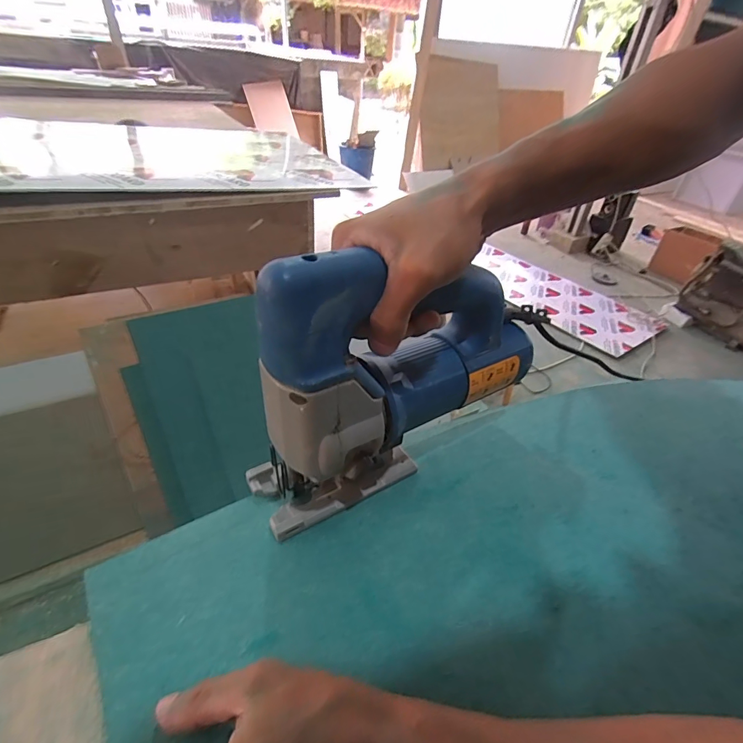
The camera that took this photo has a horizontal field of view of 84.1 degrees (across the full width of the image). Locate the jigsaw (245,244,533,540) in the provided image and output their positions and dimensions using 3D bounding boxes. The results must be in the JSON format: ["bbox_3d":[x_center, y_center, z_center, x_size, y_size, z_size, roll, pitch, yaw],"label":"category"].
[{"bbox_3d":[0.028,-0.003,0.326,0.240,0.196,0.067,-21,46,-31],"label":"jigsaw"}]

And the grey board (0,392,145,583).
[{"bbox_3d":[-0.834,0.295,0.937,0.460,0.377,0.019,-17,17,-31],"label":"grey board"}]

